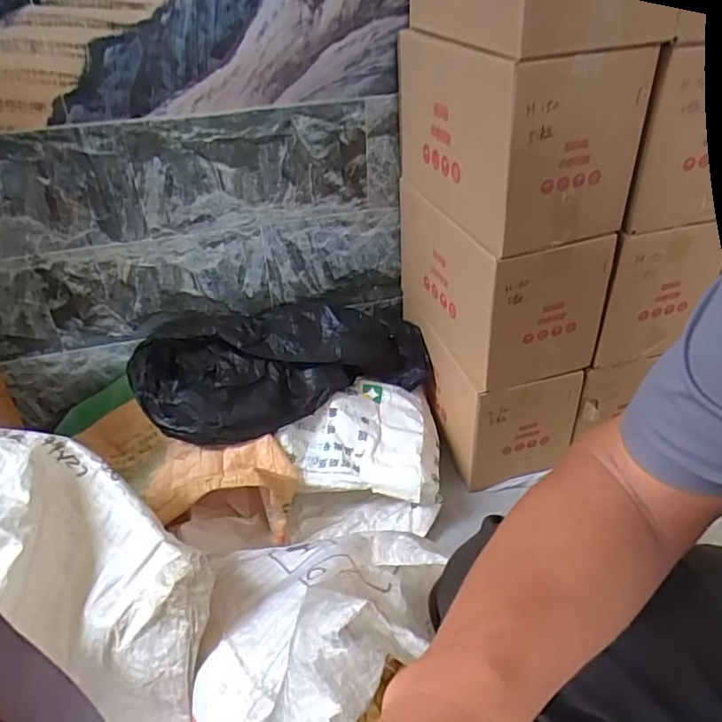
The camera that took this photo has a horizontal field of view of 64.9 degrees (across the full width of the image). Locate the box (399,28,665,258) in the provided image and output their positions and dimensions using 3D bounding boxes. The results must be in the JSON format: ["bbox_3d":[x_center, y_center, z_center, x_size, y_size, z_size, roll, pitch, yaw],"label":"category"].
[{"bbox_3d":[0.216,-0.341,0.849,0.200,0.233,0.341,-13,36,-15],"label":"box"}]

